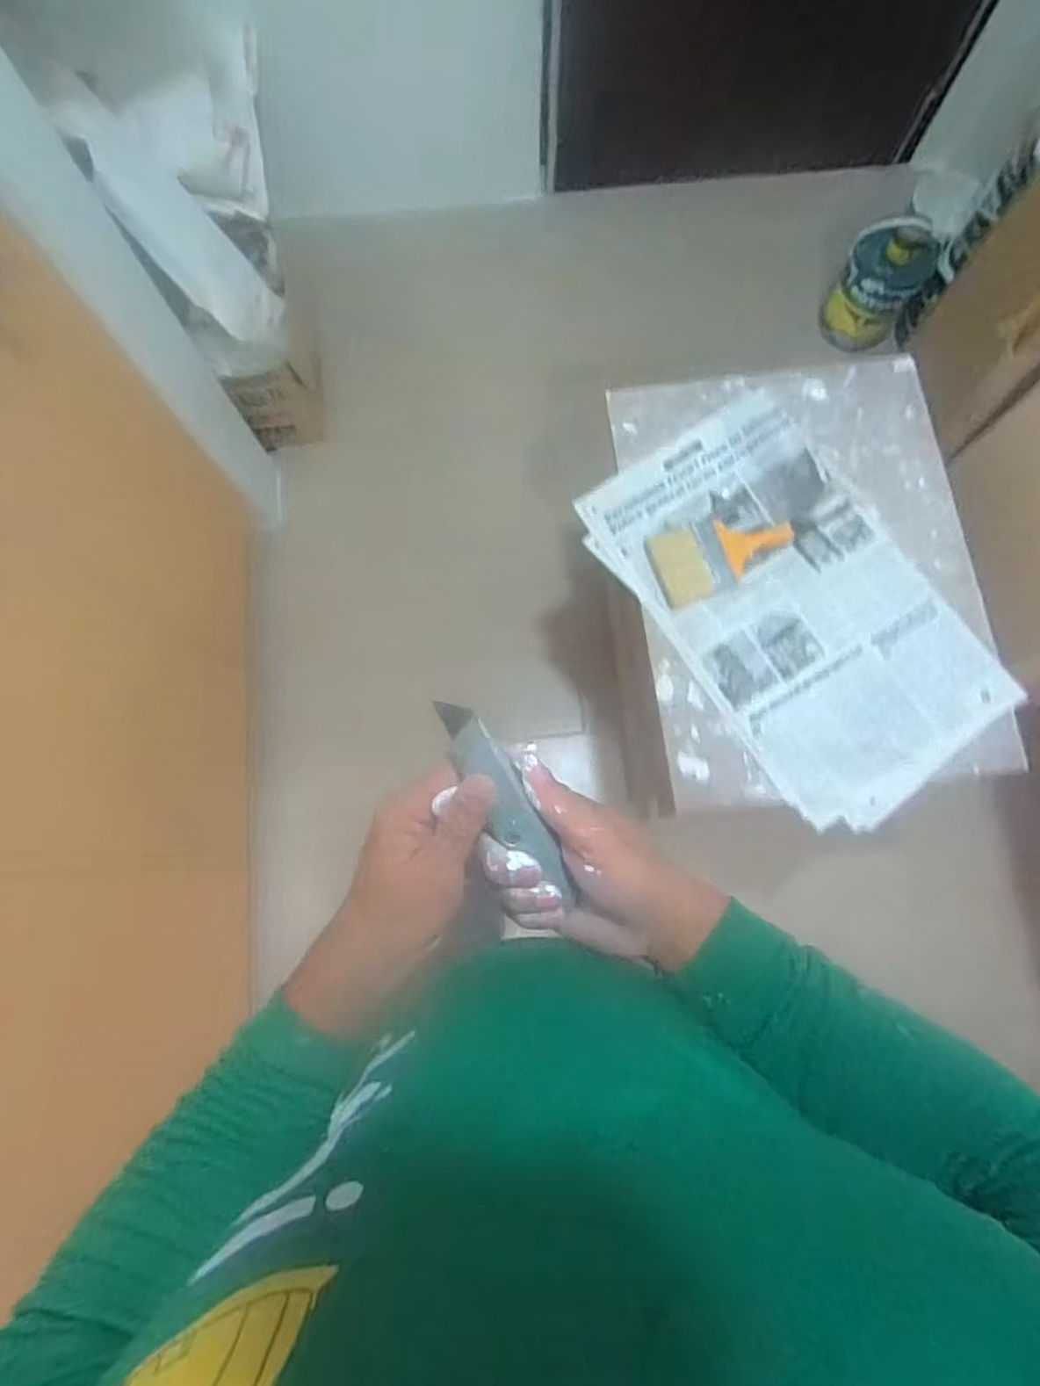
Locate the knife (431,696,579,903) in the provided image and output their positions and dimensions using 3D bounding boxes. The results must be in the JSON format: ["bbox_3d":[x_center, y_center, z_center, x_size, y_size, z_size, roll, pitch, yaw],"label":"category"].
[{"bbox_3d":[-0.007,0.064,0.393,0.027,0.012,0.141,-32,110,-7],"label":"knife"}]

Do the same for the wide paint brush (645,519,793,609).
[{"bbox_3d":[0.269,-0.193,0.918,0.192,0.024,0.097,-23,78,-5],"label":"wide paint brush"}]

